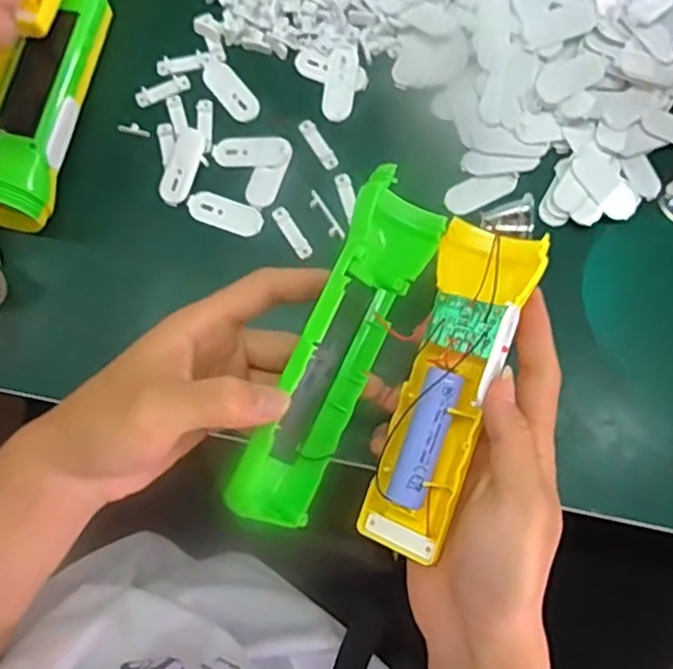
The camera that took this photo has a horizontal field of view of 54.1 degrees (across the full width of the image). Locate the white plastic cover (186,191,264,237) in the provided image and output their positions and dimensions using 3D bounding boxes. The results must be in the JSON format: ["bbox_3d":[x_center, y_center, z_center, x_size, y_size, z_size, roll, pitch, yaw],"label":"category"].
[{"bbox_3d":[-0.071,-0.077,0.423,0.049,0.004,0.020,19,80,5],"label":"white plastic cover"}]

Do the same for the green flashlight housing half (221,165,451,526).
[{"bbox_3d":[0.001,0.008,0.294,0.034,0.040,0.157,24,85,6],"label":"green flashlight housing half"}]

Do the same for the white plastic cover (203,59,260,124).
[{"bbox_3d":[-0.070,-0.162,0.438,0.020,0.004,0.049,-38,80,-6],"label":"white plastic cover"}]

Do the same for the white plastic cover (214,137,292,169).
[{"bbox_3d":[-0.054,-0.118,0.426,0.049,0.004,0.020,2,79,2],"label":"white plastic cover"}]

